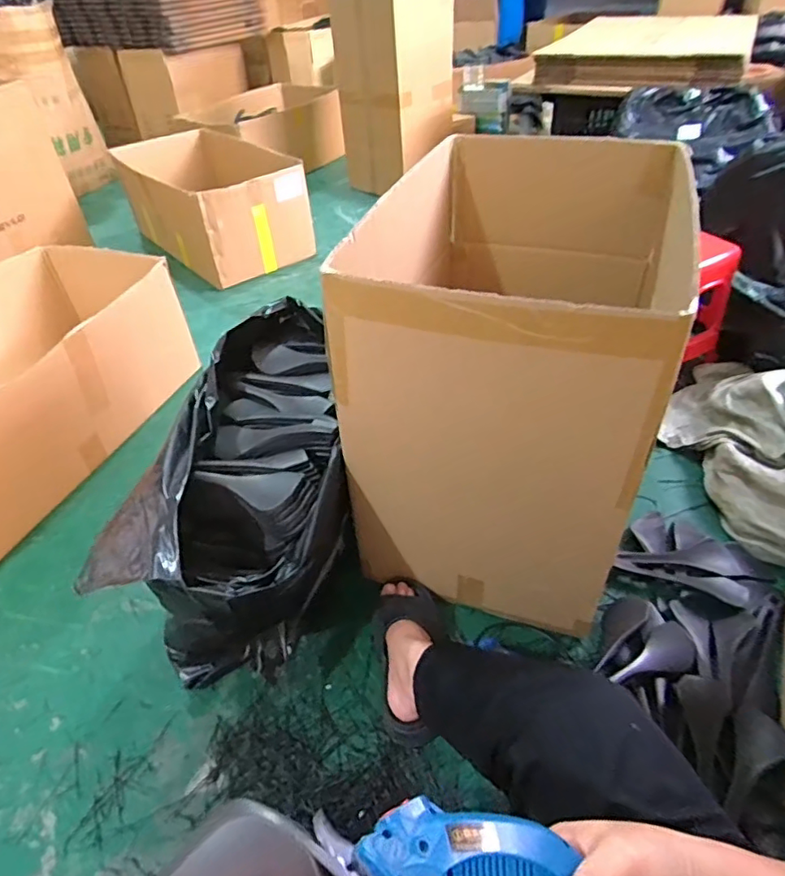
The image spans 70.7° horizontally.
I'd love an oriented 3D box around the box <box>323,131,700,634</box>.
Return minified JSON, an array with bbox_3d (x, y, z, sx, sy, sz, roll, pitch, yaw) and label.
[{"bbox_3d":[0.230,-0.164,1.019,0.425,0.566,0.733,11,44,16],"label":"box"}]

